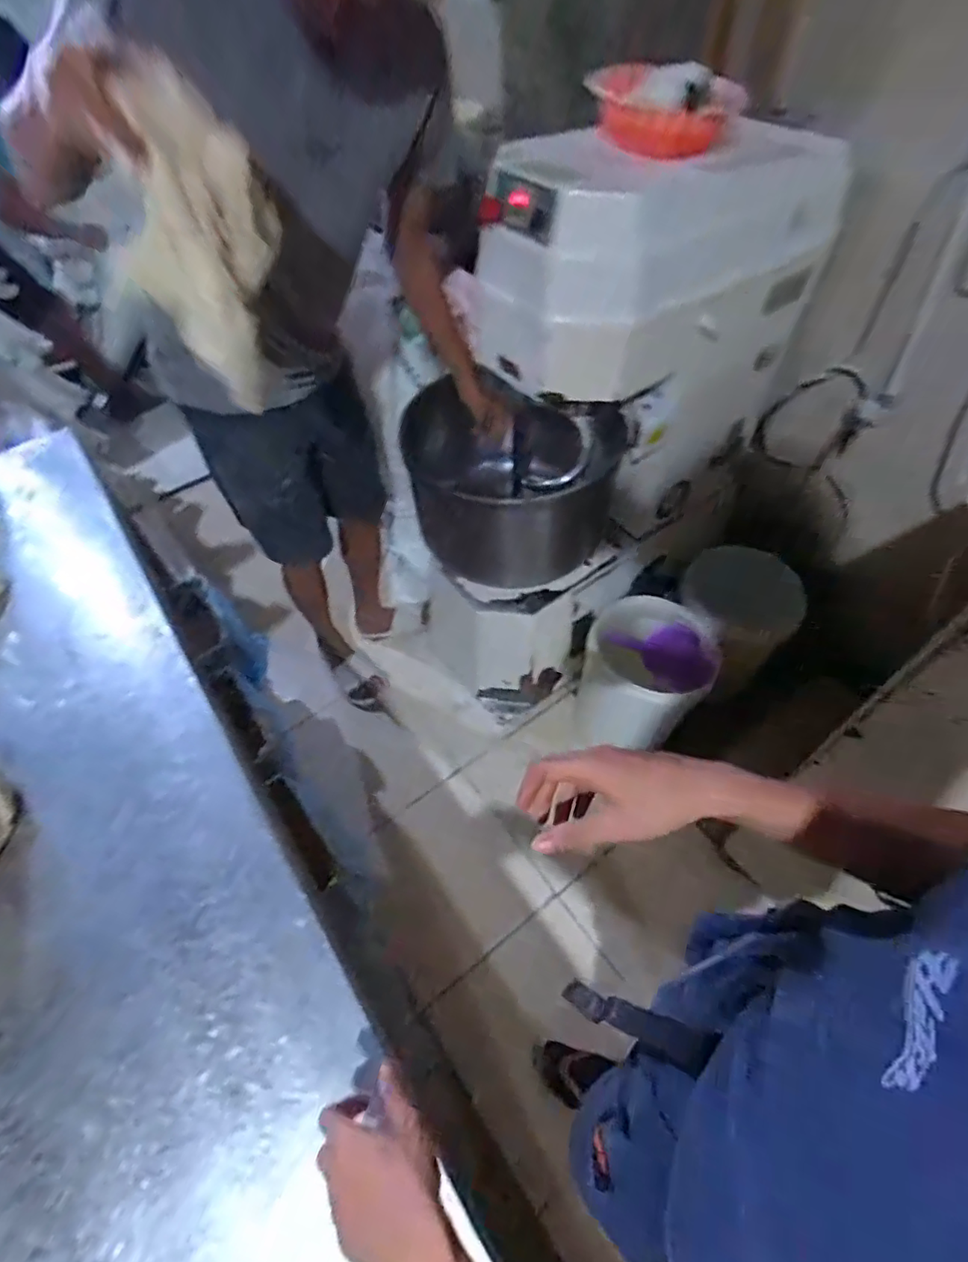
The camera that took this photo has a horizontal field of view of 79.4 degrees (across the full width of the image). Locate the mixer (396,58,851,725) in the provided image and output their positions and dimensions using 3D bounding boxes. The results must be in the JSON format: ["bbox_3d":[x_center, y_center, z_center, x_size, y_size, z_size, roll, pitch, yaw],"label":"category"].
[{"bbox_3d":[0.216,-0.478,1.417,0.792,1.241,0.512,-36,61,-20],"label":"mixer"}]

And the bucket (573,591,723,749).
[{"bbox_3d":[0.435,0.156,1.621,0.315,0.444,0.303,-1,55,2],"label":"bucket"}]

